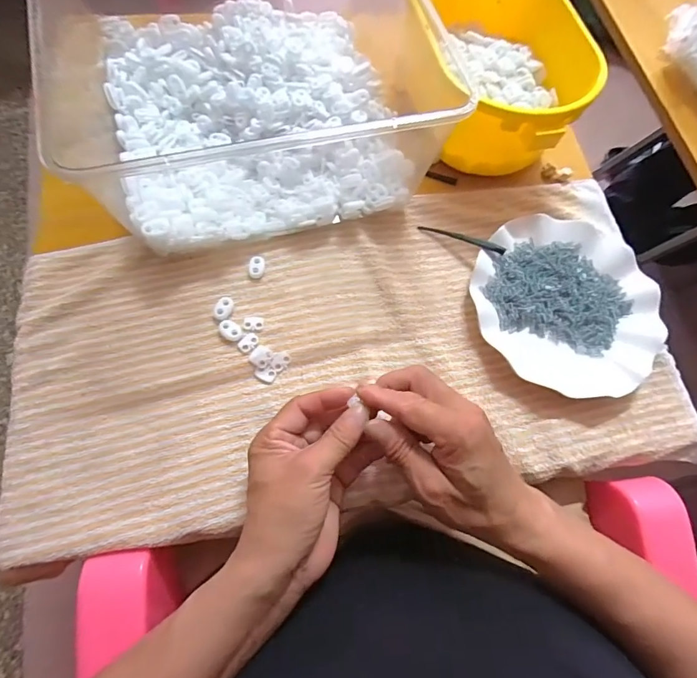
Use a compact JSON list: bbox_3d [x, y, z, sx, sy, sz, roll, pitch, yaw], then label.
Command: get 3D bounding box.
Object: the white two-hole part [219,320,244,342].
[{"bbox_3d":[-0.106,-0.008,0.372,0.022,0.006,0.016,32,71,10],"label":"white two-hole part"}]

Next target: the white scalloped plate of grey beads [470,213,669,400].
[{"bbox_3d":[0.211,-0.035,0.399,0.179,0.024,0.179,1,69,-2],"label":"white scalloped plate of grey beads"}]

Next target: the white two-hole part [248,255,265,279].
[{"bbox_3d":[-0.089,-0.069,0.398,0.013,0.010,0.023,4,69,-1],"label":"white two-hole part"}]

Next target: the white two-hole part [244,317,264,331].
[{"bbox_3d":[-0.087,-0.015,0.377,0.017,0.004,0.014,-8,69,-6],"label":"white two-hole part"}]

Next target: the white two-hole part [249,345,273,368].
[{"bbox_3d":[-0.077,0.015,0.366,0.018,0.005,0.019,34,71,10],"label":"white two-hole part"}]

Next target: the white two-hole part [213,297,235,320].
[{"bbox_3d":[-0.116,-0.028,0.381,0.015,0.008,0.023,21,69,6],"label":"white two-hole part"}]

